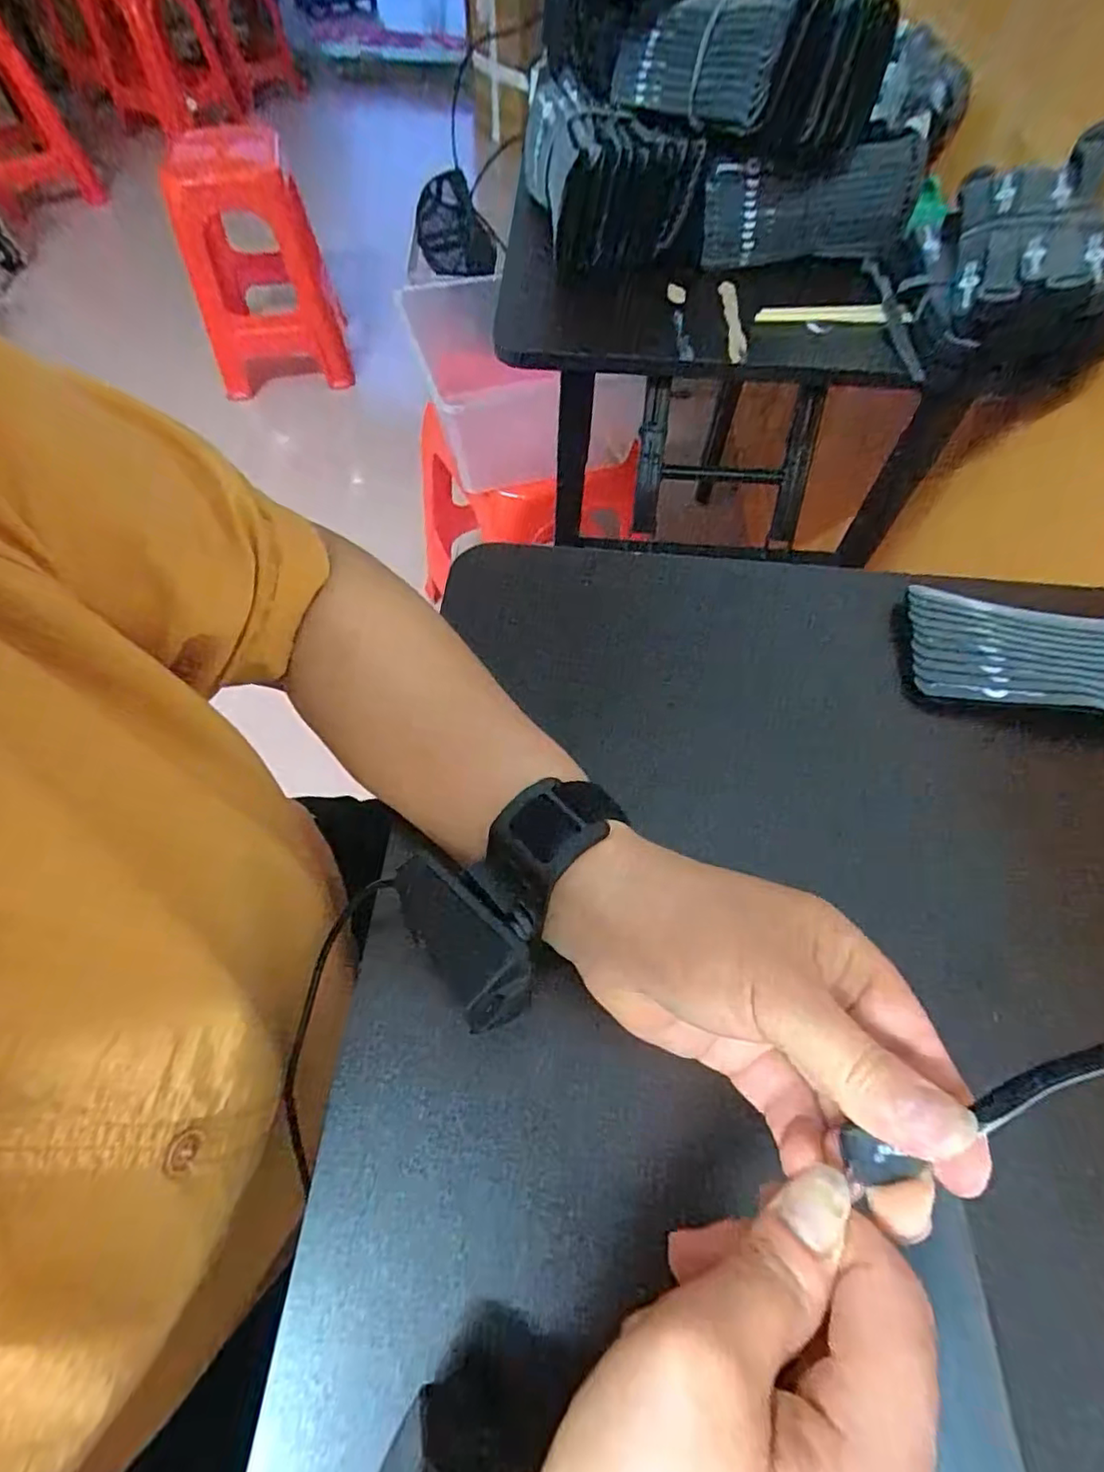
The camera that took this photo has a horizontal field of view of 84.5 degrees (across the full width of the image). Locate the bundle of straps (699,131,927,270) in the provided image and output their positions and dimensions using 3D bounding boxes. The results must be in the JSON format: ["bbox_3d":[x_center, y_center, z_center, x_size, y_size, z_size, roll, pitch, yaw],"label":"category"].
[{"bbox_3d":[0.243,-0.500,0.577,0.203,0.089,0.027,-5,60,-4],"label":"bundle of straps"}]

